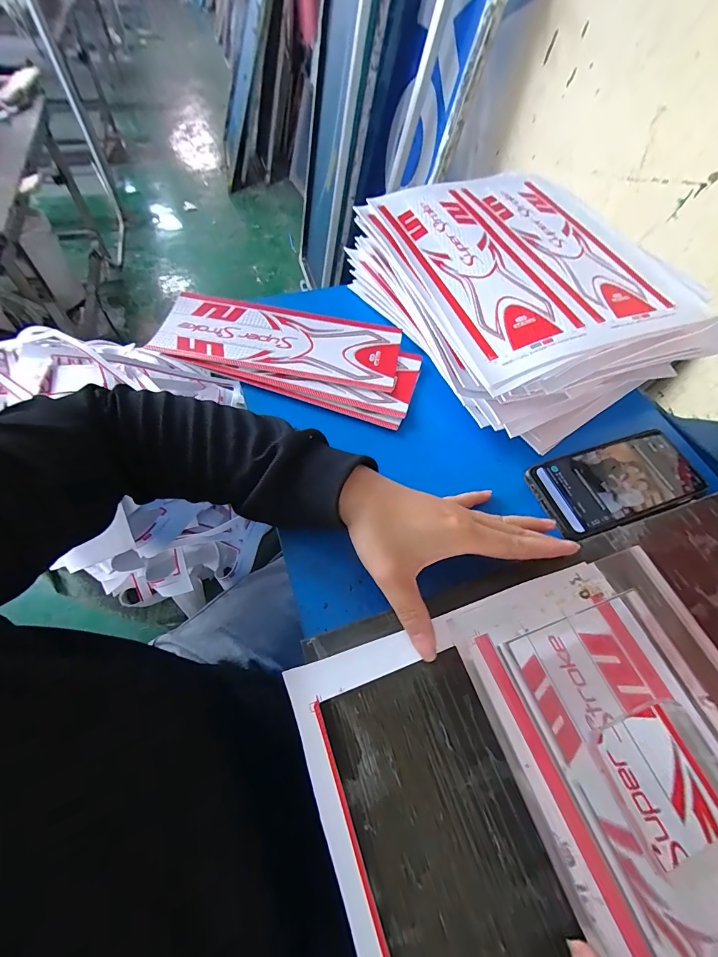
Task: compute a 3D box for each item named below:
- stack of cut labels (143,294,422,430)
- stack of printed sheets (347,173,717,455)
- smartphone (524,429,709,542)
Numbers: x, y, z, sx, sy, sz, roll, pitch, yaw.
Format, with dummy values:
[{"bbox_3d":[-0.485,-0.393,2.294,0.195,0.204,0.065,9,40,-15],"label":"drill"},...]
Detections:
[{"bbox_3d":[-0.078,-0.145,0.417,0.288,0.014,0.122,17,60,6],"label":"stack of cut labels"},{"bbox_3d":[0.183,-0.225,0.443,0.292,0.084,0.360,-22,63,-16],"label":"stack of printed sheets"},{"bbox_3d":[0.242,0.002,0.354,0.161,0.014,0.077,-17,62,-13],"label":"smartphone"}]

